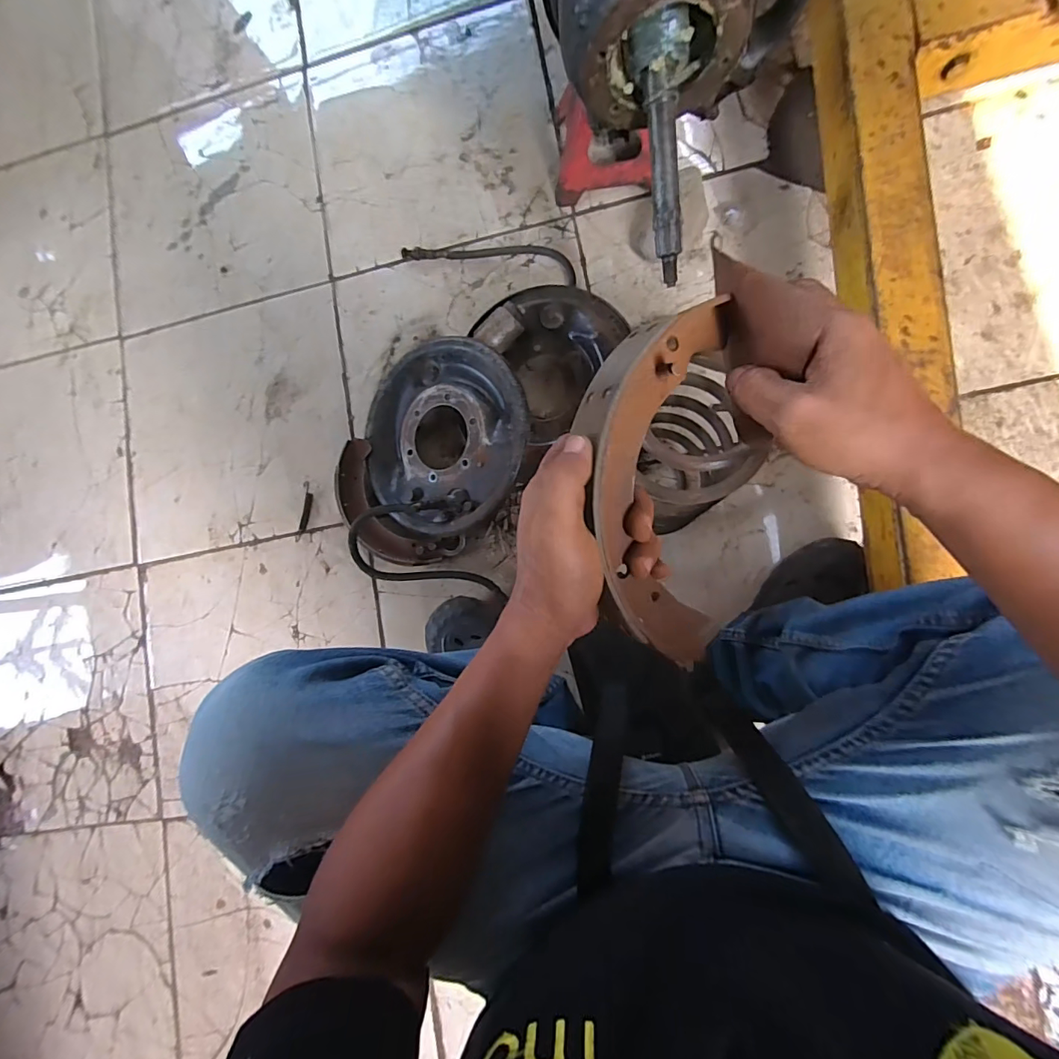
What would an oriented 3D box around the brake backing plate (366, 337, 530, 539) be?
[{"bbox_3d":[-0.122,-0.133,0.694,0.272,0.034,0.274,-1,88,27],"label":"brake backing plate"}]

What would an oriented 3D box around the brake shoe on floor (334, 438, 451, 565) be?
[{"bbox_3d":[-0.227,-0.025,0.740,0.095,0.041,0.228,-38,83,1],"label":"brake shoe on floor"}]

